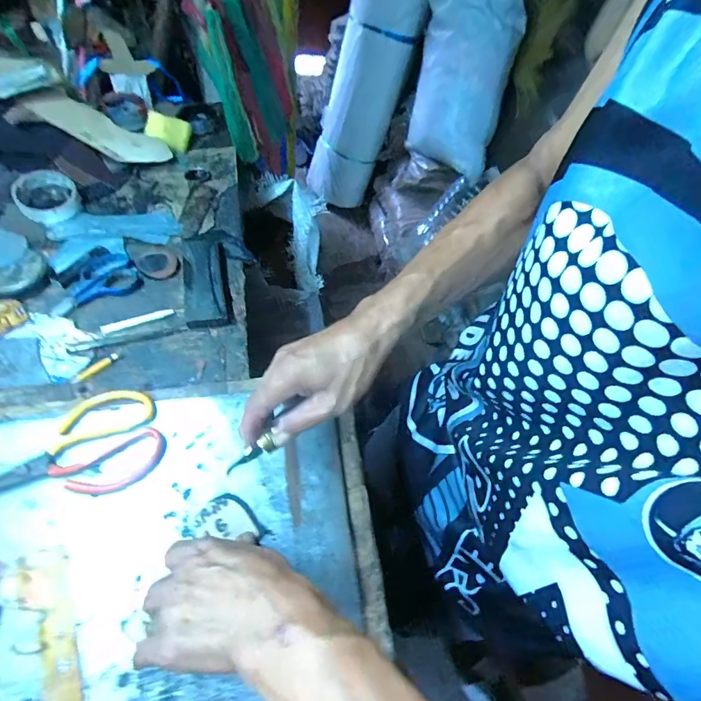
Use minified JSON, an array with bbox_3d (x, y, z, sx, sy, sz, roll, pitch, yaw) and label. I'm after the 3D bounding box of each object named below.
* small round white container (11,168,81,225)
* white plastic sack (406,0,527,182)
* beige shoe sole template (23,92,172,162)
[{"bbox_3d":[-0.475,-0.242,0.652,0.084,0.028,0.101,-26,60,-25],"label":"small round white container"},{"bbox_3d":[0.434,-1.048,1.512,0.357,0.719,0.255,-5,35,-8],"label":"white plastic sack"},{"bbox_3d":[-0.437,-0.395,0.738,0.216,0.014,0.107,27,44,-8],"label":"beige shoe sole template"}]

